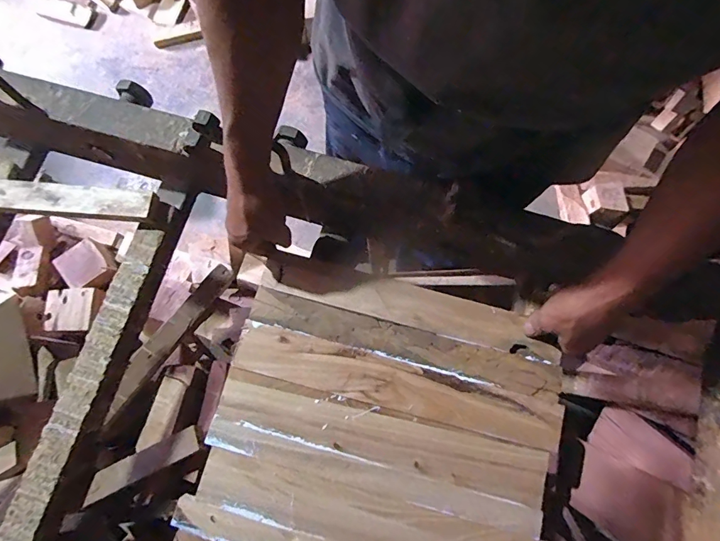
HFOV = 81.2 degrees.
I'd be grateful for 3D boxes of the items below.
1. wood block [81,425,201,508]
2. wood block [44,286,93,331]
[{"bbox_3d":[-0.439,0.388,0.838,0.249,0.029,0.055,-28,66,2],"label":"wood block"},{"bbox_3d":[-0.743,0.099,1.070,0.118,0.025,0.107,-3,76,0],"label":"wood block"}]

